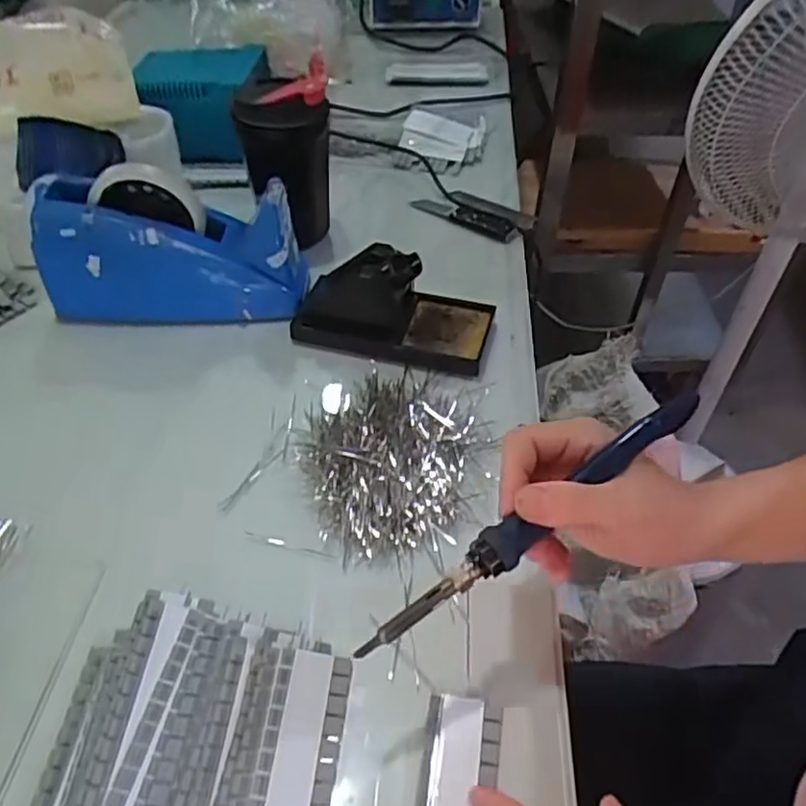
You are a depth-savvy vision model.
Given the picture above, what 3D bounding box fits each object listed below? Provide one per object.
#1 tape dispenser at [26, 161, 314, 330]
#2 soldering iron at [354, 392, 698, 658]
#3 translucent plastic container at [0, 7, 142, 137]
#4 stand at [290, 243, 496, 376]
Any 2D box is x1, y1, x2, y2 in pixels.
[{"bbox_3d":[-0.188,-0.131,0.560,0.204,0.109,0.071,2,47,0],"label":"tape dispenser"},{"bbox_3d":[0.071,0.056,0.340,0.220,0.018,0.019,-33,56,-16],"label":"soldering iron"},{"bbox_3d":[-0.308,-0.293,0.607,0.124,0.077,0.060,-16,50,-16],"label":"translucent plastic container"},{"bbox_3d":[-0.007,-0.085,0.554,0.158,0.066,0.077,10,48,8],"label":"stand"}]

